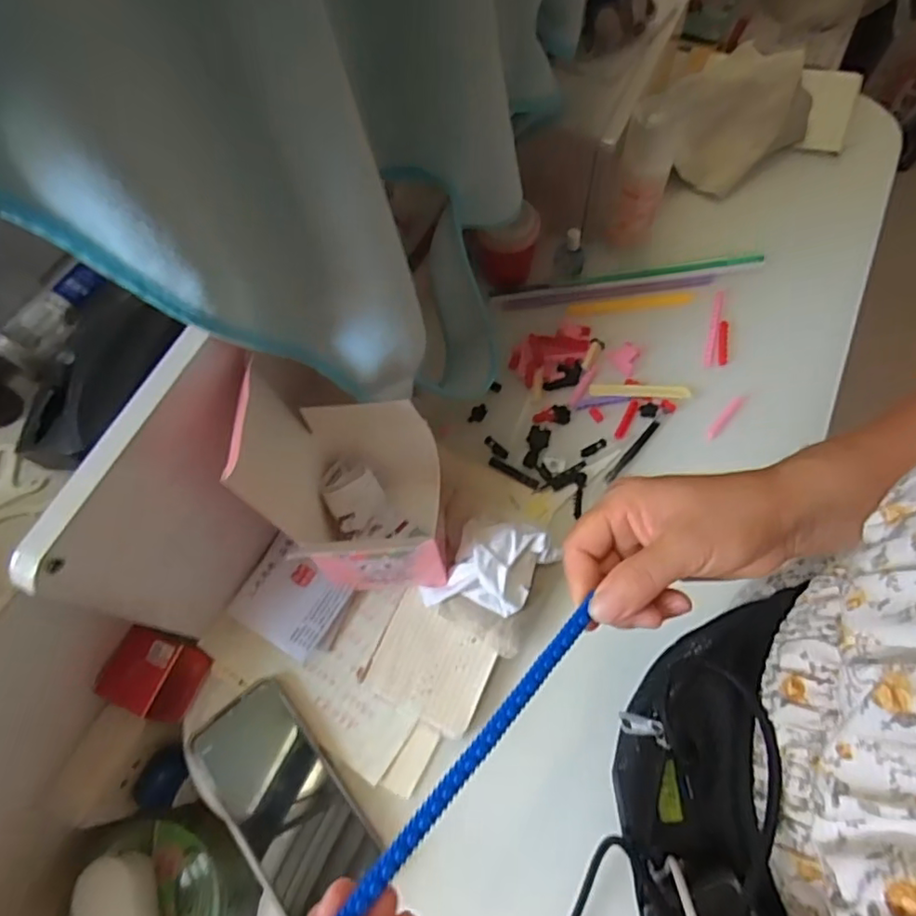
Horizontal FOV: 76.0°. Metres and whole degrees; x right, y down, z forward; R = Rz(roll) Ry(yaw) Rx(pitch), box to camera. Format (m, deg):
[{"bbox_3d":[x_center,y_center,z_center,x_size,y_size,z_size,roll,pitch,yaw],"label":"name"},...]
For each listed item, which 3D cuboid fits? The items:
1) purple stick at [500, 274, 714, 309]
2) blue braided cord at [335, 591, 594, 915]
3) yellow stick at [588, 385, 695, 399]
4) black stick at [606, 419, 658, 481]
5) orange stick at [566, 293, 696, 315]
[{"bbox_3d":[0.151,-0.170,0.599,0.213,0.007,0.013,-7,66,0],"label":"purple stick"},{"bbox_3d":[-0.009,0.141,0.238,0.007,0.006,0.212,39,63,18],"label":"blue braided cord"},{"bbox_3d":[0.167,-0.062,0.542,0.090,0.004,0.013,4,66,4],"label":"yellow stick"},{"bbox_3d":[0.156,-0.006,0.525,0.008,0.004,0.075,40,73,18],"label":"black stick"},{"bbox_3d":[0.175,-0.158,0.597,0.129,0.005,0.016,-7,66,-1],"label":"orange stick"}]

